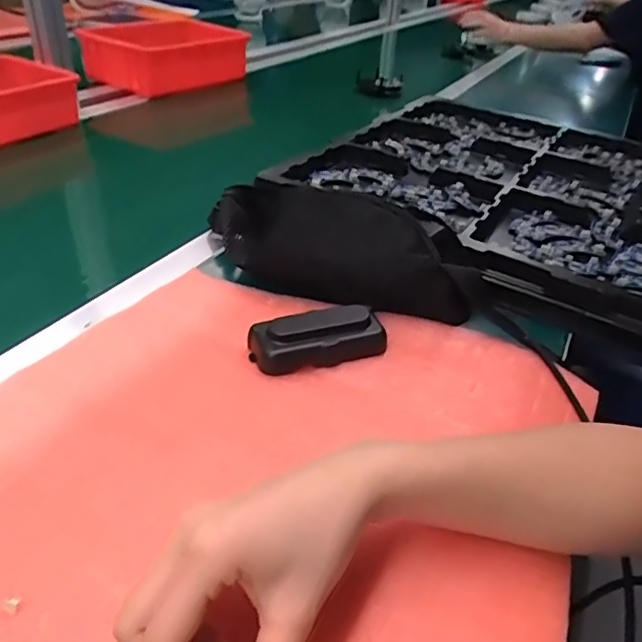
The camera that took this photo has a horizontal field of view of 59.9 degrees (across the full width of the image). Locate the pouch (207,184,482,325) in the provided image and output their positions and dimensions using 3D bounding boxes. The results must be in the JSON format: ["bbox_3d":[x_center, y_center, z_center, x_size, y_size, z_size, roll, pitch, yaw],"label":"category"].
[{"bbox_3d":[0.010,-0.067,0.511,0.262,0.079,0.070,20,38,19],"label":"pouch"}]

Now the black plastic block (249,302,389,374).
[{"bbox_3d":[-0.001,0.015,0.437,0.105,0.033,0.039,-2,36,-11],"label":"black plastic block"}]

